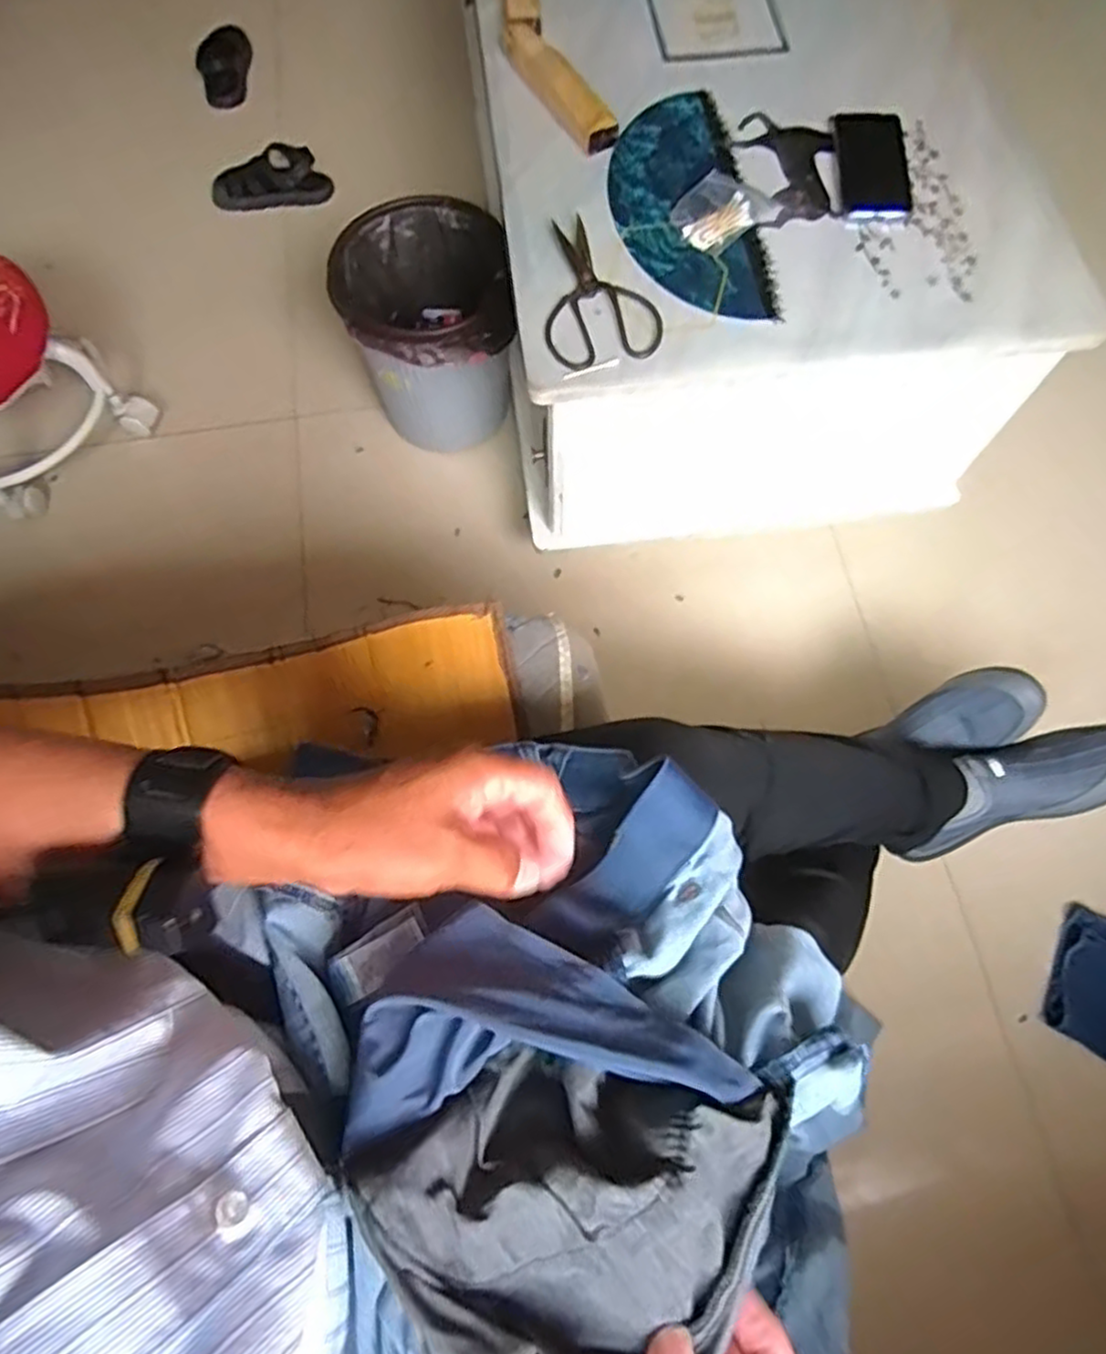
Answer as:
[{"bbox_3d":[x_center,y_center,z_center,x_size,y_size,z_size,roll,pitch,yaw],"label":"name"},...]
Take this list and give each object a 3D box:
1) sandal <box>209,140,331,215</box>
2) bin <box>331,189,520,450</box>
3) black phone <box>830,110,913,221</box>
[{"bbox_3d":[-0.518,-0.897,1.299,0.212,0.096,0.066,-2,69,0],"label":"sandal"},{"bbox_3d":[-0.170,-0.477,1.036,0.217,0.267,0.247,-14,70,-4],"label":"bin"},{"bbox_3d":[0.360,-0.578,0.810,0.079,0.007,0.172,3,69,2],"label":"black phone"}]

